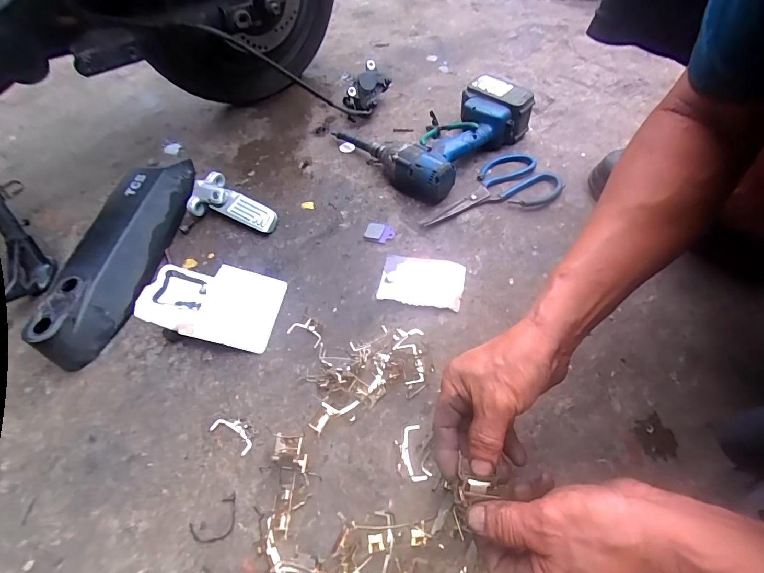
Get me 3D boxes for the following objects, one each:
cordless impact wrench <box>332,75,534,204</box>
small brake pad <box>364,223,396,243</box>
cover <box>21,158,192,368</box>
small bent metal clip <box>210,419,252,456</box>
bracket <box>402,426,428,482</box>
[{"bbox_3d":[0.091,-0.266,0.641,0.255,0.077,0.234,-30,58,-14],"label":"cordless impact wrench"},{"bbox_3d":[-0.003,-0.078,0.566,0.044,0.006,0.033,6,57,9],"label":"small brake pad"},{"bbox_3d":[-0.368,-0.069,0.562,0.090,0.068,0.371,2,56,7],"label":"cover"},{"bbox_3d":[-0.162,0.159,0.425,0.055,0.004,0.024,28,63,22],"label":"small bent metal clip"},{"bbox_3d":[0.031,0.169,0.394,0.021,0.004,0.053,-7,56,0],"label":"bracket"}]

